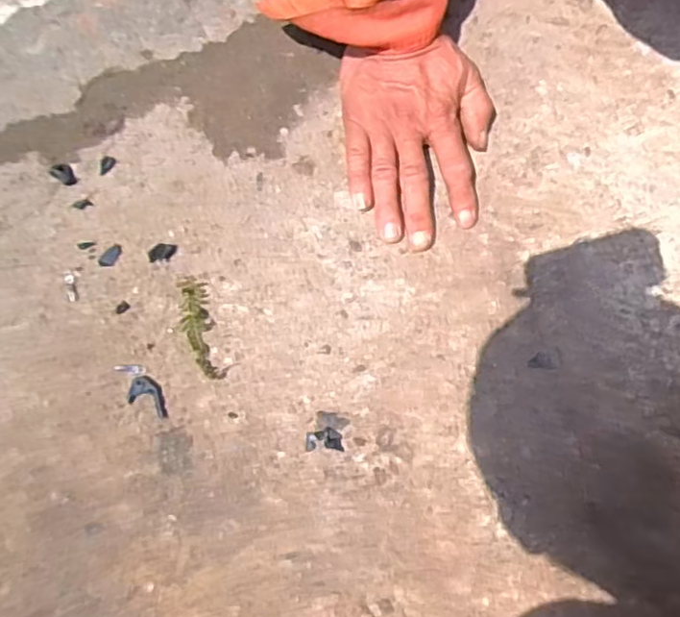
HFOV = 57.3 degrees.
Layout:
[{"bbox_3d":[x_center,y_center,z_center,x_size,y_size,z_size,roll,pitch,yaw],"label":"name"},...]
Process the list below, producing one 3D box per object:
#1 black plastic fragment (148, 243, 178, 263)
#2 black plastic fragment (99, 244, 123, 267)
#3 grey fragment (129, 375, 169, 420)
[{"bbox_3d":[-0.137,-0.044,0.480,0.021,0.004,0.014,-11,76,-4],"label":"black plastic fragment"},{"bbox_3d":[-0.176,-0.041,0.477,0.012,0.004,0.021,37,78,8],"label":"black plastic fragment"},{"bbox_3d":[-0.137,0.064,0.455,0.032,0.006,0.023,23,77,5],"label":"grey fragment"}]

